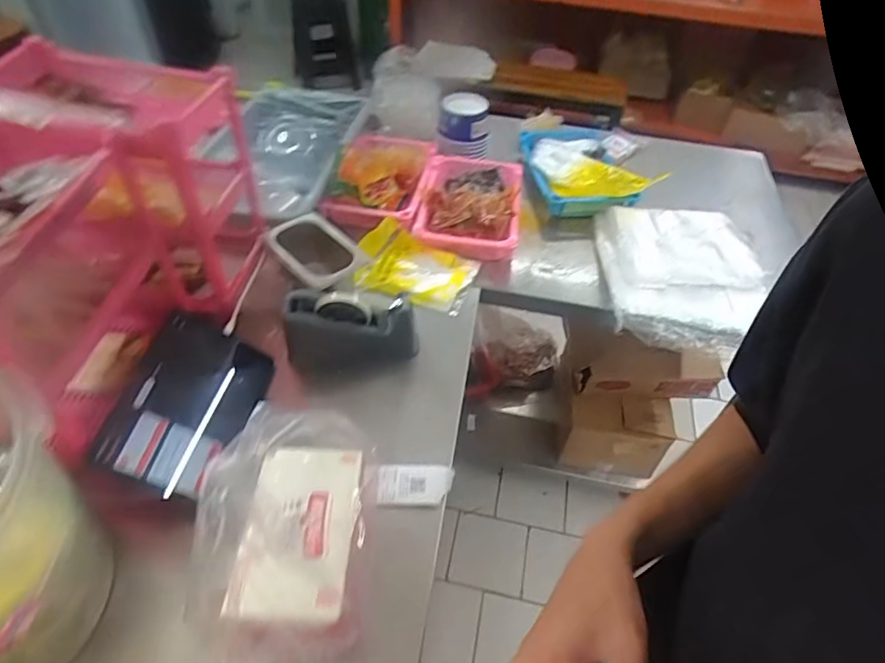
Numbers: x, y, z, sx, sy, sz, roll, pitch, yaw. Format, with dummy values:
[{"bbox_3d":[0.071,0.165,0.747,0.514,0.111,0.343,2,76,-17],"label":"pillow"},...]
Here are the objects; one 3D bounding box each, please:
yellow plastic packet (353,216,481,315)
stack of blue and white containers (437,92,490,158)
[{"bbox_3d":[-0.044,-0.115,0.947,0.195,0.043,0.142,29,63,6],"label":"yellow plastic packet"},{"bbox_3d":[0.048,-0.454,1.191,0.112,0.109,0.124,0,47,-3],"label":"stack of blue and white containers"}]

